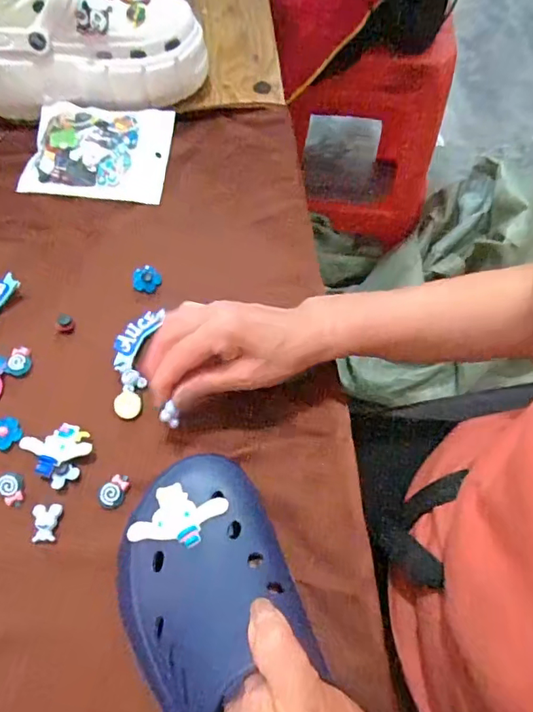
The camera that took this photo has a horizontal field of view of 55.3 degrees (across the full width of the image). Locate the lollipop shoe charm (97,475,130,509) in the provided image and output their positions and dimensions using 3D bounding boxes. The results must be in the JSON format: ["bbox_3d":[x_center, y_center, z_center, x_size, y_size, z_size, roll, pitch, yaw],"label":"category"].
[{"bbox_3d":[-0.111,0.099,0.371,0.025,0.005,0.019,-41,70,-19],"label":"lollipop shoe charm"}]

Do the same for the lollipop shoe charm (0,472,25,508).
[{"bbox_3d":[-0.185,0.097,0.370,0.018,0.007,0.026,-37,69,-17],"label":"lollipop shoe charm"}]

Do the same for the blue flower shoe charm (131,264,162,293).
[{"bbox_3d":[-0.107,-0.067,0.455,0.026,0.012,0.024,0,63,0],"label":"blue flower shoe charm"}]

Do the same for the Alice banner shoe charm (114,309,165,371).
[{"bbox_3d":[-0.112,-0.016,0.434,0.023,0.007,0.065,23,65,11],"label":"Alice banner shoe charm"}]

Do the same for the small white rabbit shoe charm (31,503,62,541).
[{"bbox_3d":[-0.156,0.118,0.360,0.019,0.004,0.025,-1,63,-1],"label":"small white rabbit shoe charm"}]

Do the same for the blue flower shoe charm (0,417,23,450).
[{"bbox_3d":[-0.203,0.059,0.390,0.025,0.004,0.024,0,63,0],"label":"blue flower shoe charm"}]

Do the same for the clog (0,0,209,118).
[{"bbox_3d":[-0.188,-0.321,0.526,0.244,0.109,0.086,-11,64,-6],"label":"clog"}]

